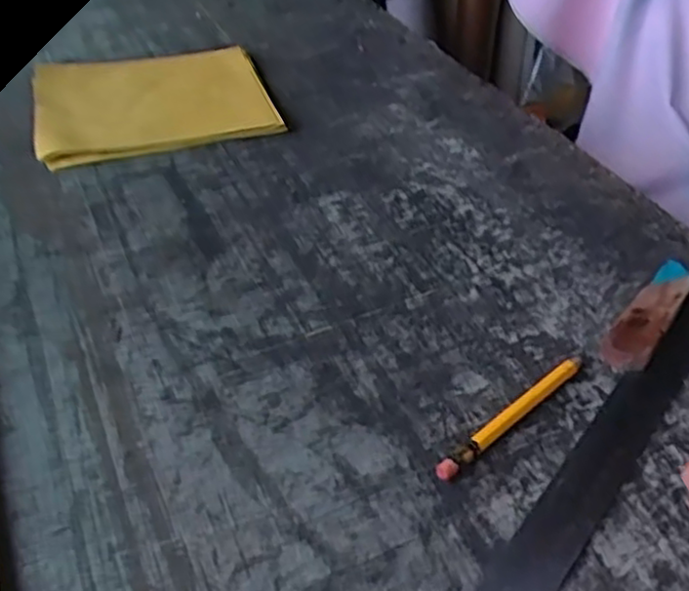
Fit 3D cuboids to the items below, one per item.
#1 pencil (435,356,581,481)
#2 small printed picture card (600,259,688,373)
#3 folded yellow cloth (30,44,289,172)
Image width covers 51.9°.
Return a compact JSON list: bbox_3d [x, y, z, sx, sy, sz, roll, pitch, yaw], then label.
[{"bbox_3d":[0.092,0.063,0.385,0.120,0.011,0.010,-30,49,-32],"label":"pencil"},{"bbox_3d":[0.194,0.009,0.451,0.028,0.007,0.121,27,46,26],"label":"small printed picture card"},{"bbox_3d":[-0.180,-0.190,0.668,0.208,0.012,0.199,-12,42,-16],"label":"folded yellow cloth"}]

